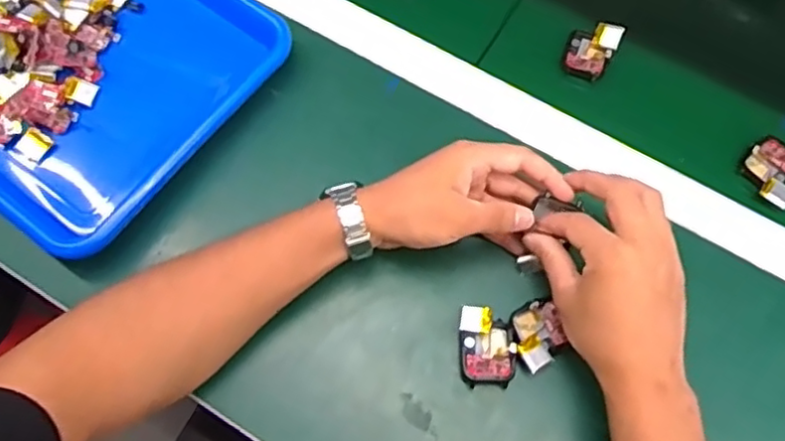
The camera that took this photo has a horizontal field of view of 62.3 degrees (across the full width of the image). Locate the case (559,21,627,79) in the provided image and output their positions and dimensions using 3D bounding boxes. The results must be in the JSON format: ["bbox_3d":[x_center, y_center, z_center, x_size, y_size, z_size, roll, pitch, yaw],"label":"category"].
[{"bbox_3d":[0.169,-0.145,0.555,0.040,0.028,0.048,27,70,9],"label":"case"}]

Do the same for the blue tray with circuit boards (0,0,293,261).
[{"bbox_3d":[-0.275,-0.149,0.534,0.326,0.044,0.261,35,72,12],"label":"blue tray with circuit boards"}]

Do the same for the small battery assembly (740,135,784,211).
[{"bbox_3d":[0.301,-0.040,0.513,0.039,0.014,0.057,31,71,11],"label":"small battery assembly"}]

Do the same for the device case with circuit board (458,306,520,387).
[{"bbox_3d":[0.067,0.089,0.460,0.038,0.012,0.053,-1,69,-1],"label":"device case with circuit board"}]

